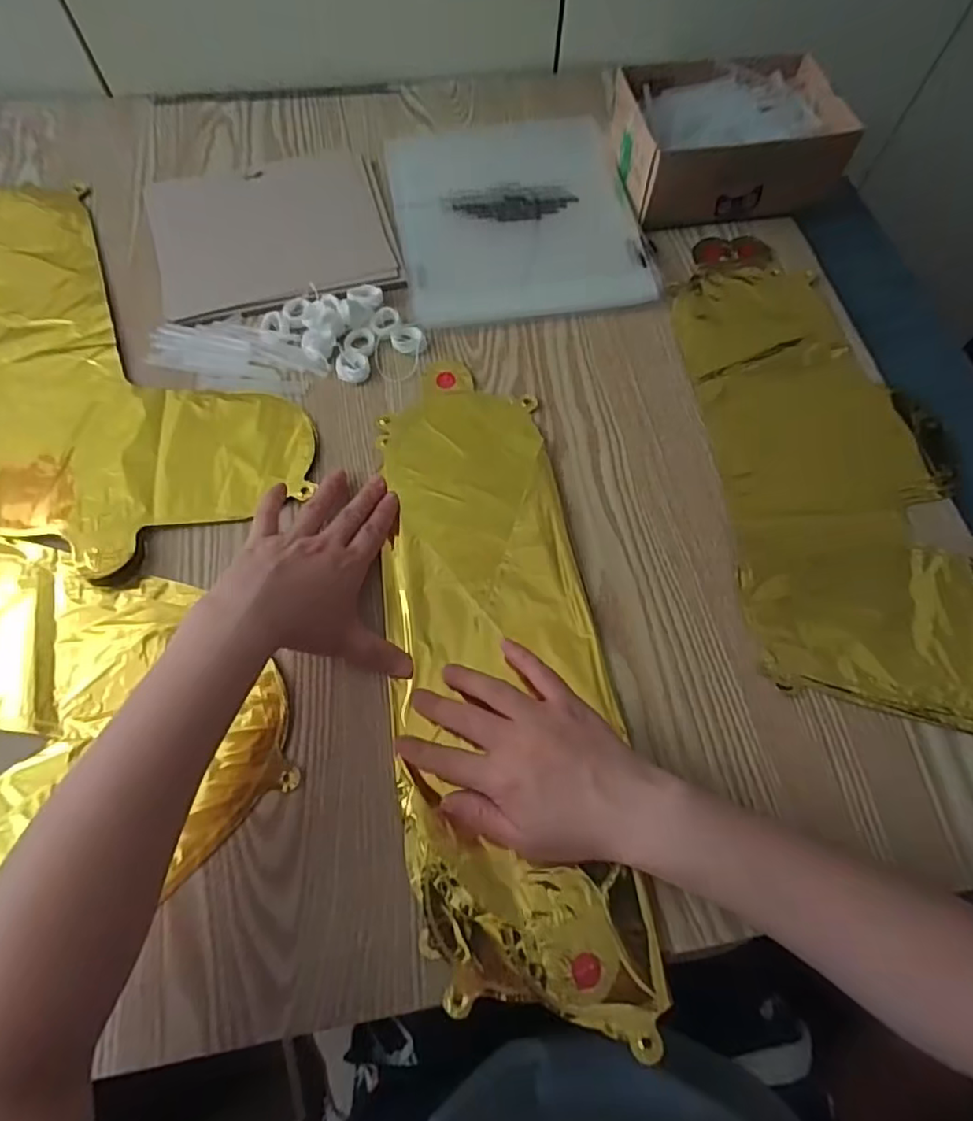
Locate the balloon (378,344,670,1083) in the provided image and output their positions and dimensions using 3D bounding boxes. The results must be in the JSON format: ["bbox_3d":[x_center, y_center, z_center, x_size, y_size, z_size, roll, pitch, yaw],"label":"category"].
[{"bbox_3d":[0.006,0.048,0.391,0.132,0.009,0.427,-7,66,-4],"label":"balloon"}]

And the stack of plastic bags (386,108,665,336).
[{"bbox_3d":[0.025,-0.314,0.539,0.208,0.017,0.230,-8,67,-4],"label":"stack of plastic bags"}]

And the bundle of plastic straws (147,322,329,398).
[{"bbox_3d":[-0.198,-0.161,0.474,0.138,0.007,0.059,11,67,4],"label":"bundle of plastic straws"}]

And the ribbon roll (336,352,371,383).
[{"bbox_3d":[-0.105,-0.152,0.470,0.025,0.011,0.023,0,67,-1],"label":"ribbon roll"}]

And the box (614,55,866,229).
[{"bbox_3d":[0.213,-0.388,0.543,0.188,0.060,0.151,-9,67,-5],"label":"box"}]

